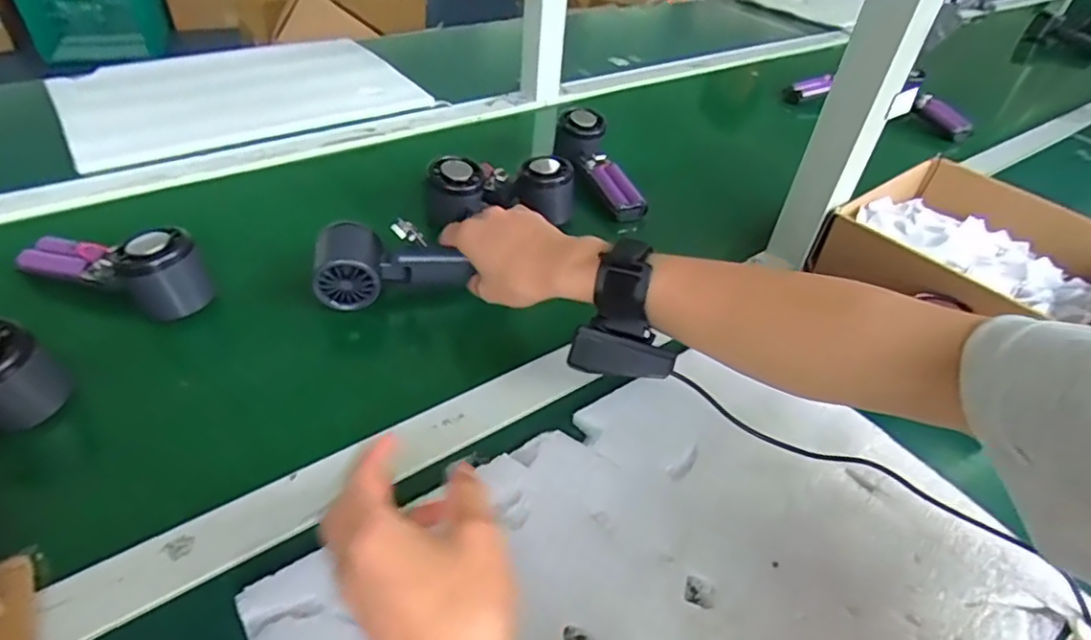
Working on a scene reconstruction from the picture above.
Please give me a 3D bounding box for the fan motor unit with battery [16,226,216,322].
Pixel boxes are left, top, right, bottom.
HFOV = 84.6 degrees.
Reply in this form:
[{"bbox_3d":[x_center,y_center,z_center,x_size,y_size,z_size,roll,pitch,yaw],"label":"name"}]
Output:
[{"bbox_3d":[-0.348,-0.051,0.475,0.154,0.054,0.048,15,42,9],"label":"fan motor unit with battery"}]

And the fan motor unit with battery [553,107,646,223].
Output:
[{"bbox_3d":[0.061,-0.175,0.672,0.046,0.042,0.156,-16,62,-23],"label":"fan motor unit with battery"}]

